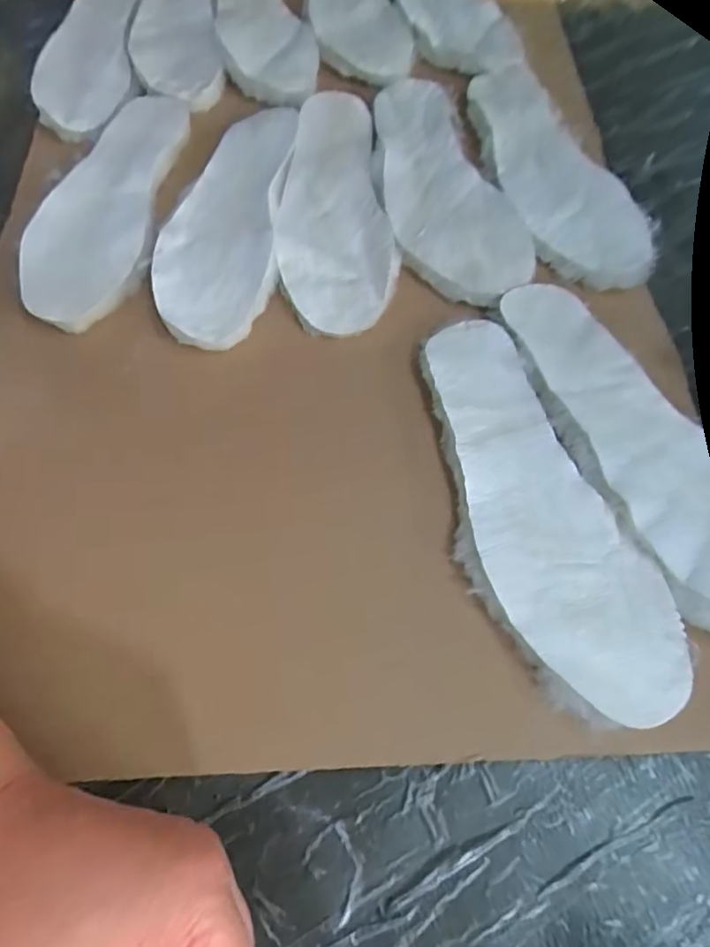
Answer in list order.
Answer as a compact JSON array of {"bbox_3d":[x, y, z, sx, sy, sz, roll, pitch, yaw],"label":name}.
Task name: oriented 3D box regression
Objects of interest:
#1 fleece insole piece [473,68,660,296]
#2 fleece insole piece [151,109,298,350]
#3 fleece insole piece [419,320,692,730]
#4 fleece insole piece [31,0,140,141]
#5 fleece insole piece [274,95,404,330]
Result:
[{"bbox_3d":[0.158,-0.249,0.460,0.090,0.017,0.257,-16,64,-5],"label":"fleece insole piece"},{"bbox_3d":[-0.097,-0.208,0.436,0.087,0.011,0.254,4,64,5],"label":"fleece insole piece"},{"bbox_3d":[0.096,0.014,0.327,0.090,0.018,0.249,-20,65,-7],"label":"fleece insole piece"},{"bbox_3d":[-0.258,-0.419,0.553,0.089,0.020,0.261,-4,64,1],"label":"fleece insole piece"},{"bbox_3d":[-0.020,-0.217,0.445,0.086,0.016,0.248,-8,64,-1],"label":"fleece insole piece"}]

